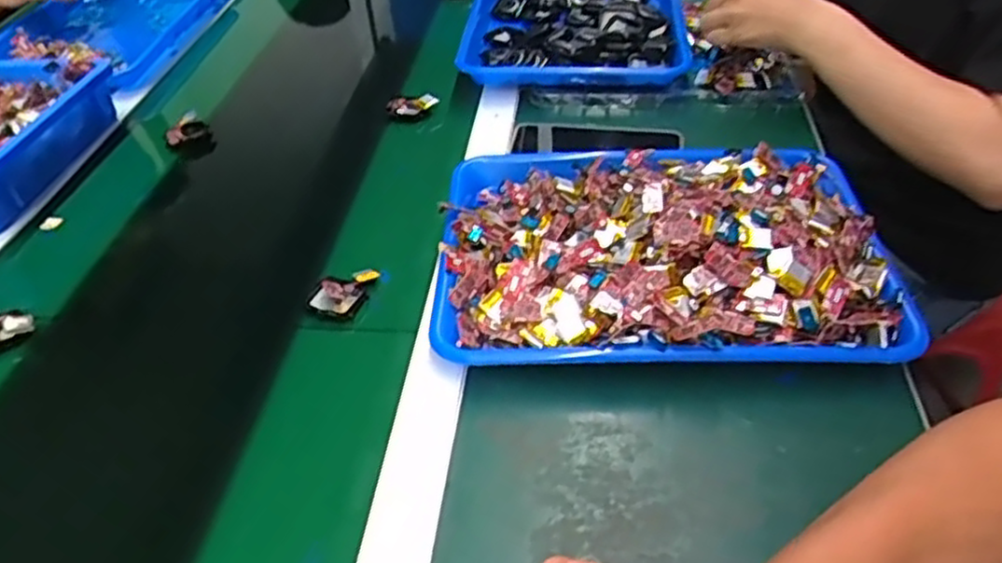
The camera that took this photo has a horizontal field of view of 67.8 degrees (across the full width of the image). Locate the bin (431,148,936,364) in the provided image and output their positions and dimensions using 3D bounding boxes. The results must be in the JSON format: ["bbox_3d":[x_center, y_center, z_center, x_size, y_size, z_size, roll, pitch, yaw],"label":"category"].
[{"bbox_3d":[0.117,-0.034,0.569,0.321,0.070,0.235,-2,41,4],"label":"bin"}]

